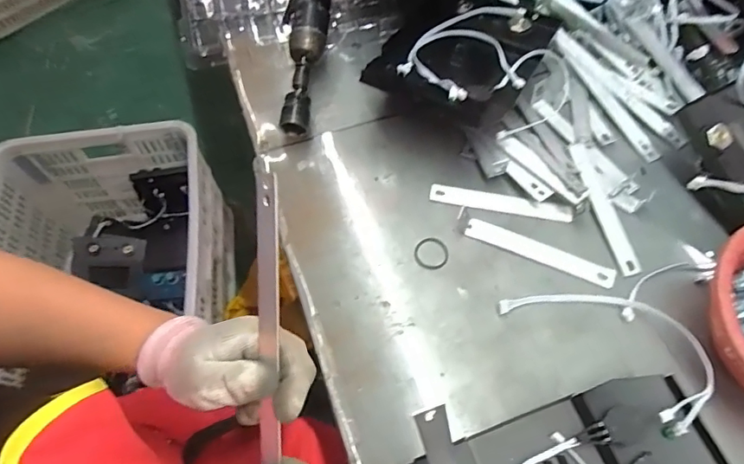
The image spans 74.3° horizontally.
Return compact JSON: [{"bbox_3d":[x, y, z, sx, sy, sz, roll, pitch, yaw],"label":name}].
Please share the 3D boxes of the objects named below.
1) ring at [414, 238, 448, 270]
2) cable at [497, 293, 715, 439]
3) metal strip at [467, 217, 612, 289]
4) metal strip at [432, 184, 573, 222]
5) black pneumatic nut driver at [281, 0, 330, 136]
[{"bbox_3d":[0.056,0.020,0.458,0.031,0.004,0.033,-1,62,2],"label":"ring"},{"bbox_3d":[0.198,0.082,0.405,0.094,0.026,0.158,-33,46,-26],"label":"cable"},{"bbox_3d":[0.156,0.017,0.457,0.135,0.004,0.024,22,65,13],"label":"metal strip"},{"bbox_3d":[0.126,-0.028,0.481,0.135,0.004,0.022,8,69,9],"label":"metal strip"},{"bbox_3d":[-0.075,-0.214,0.539,0.051,0.034,0.228,4,75,3],"label":"black pneumatic nut driver"}]

